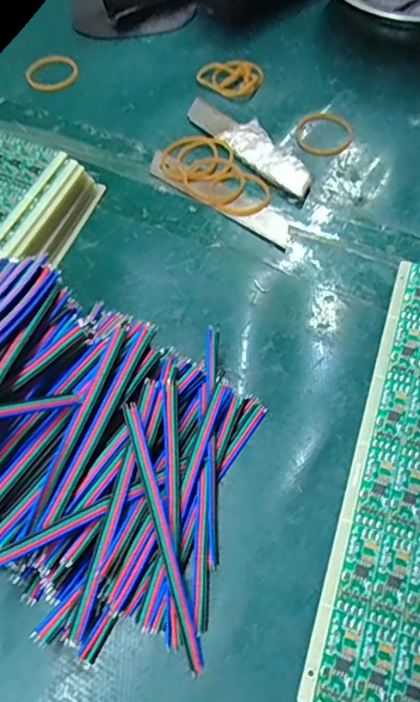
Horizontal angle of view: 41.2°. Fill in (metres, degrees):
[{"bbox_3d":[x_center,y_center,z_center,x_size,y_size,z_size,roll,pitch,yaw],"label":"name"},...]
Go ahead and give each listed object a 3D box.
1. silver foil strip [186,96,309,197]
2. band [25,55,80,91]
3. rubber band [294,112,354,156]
[{"bbox_3d":[0.021,-0.120,0.319,0.021,0.007,0.097,-37,66,-16],"label":"silver foil strip"},{"bbox_3d":[-0.103,-0.181,0.364,0.034,0.005,0.030,-14,62,-4],"label":"band"},{"bbox_3d":[0.066,-0.127,0.322,0.033,0.004,0.034,-2,61,3],"label":"rubber band"}]

